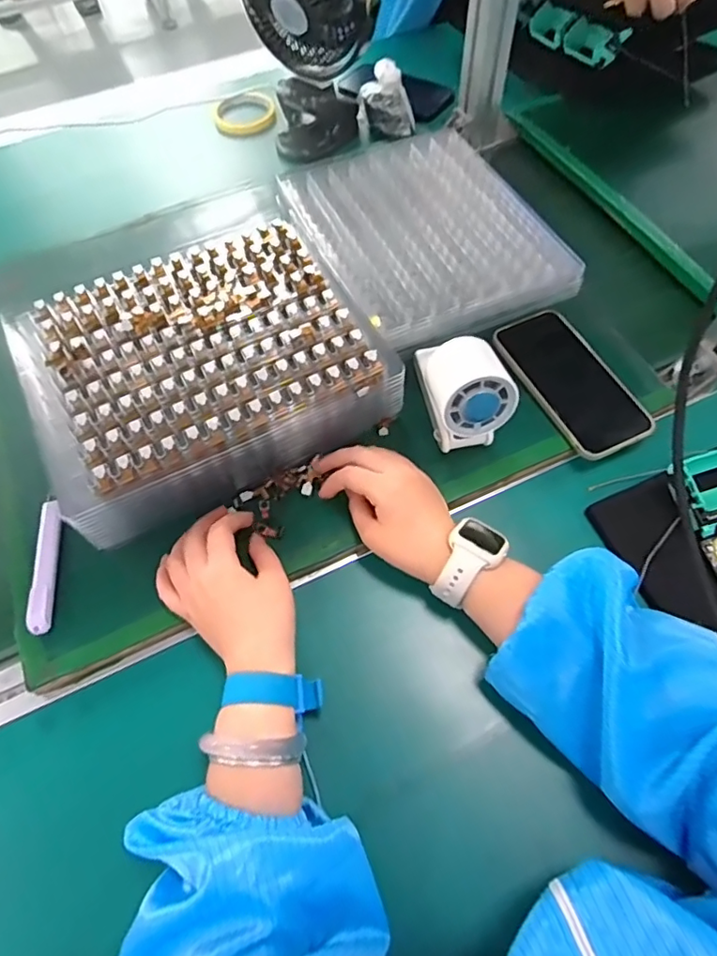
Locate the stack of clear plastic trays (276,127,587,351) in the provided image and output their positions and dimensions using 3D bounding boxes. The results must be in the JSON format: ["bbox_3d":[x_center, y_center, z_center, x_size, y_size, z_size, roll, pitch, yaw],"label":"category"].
[{"bbox_3d":[0.068,-0.272,0.606,0.238,0.033,0.287,-22,59,-13],"label":"stack of clear plastic trays"}]

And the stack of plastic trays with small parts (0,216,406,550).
[{"bbox_3d":[-0.134,-0.100,0.495,0.292,0.081,0.226,-24,60,-14],"label":"stack of plastic trays with small parts"}]

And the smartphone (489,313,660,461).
[{"bbox_3d":[0.198,-0.091,0.516,0.079,0.018,0.164,-23,60,-14],"label":"smartphone"}]

